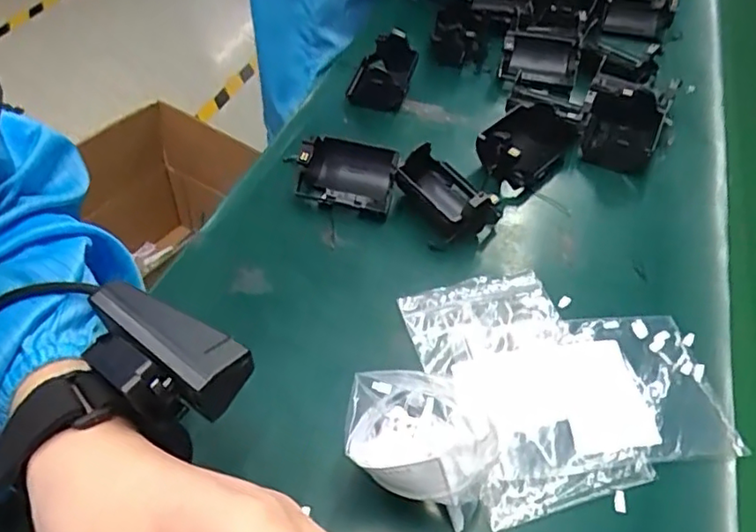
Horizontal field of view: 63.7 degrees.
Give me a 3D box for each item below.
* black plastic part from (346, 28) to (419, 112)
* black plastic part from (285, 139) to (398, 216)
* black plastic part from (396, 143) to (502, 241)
[{"bbox_3d":[0.005,-0.176,0.545,0.051,0.036,0.071,16,50,9],"label":"black plastic part"},{"bbox_3d":[-0.022,-0.069,0.448,0.069,0.032,0.047,15,50,8],"label":"black plastic part"},{"bbox_3d":[0.050,-0.054,0.436,0.058,0.035,0.080,-29,57,-26],"label":"black plastic part"}]

